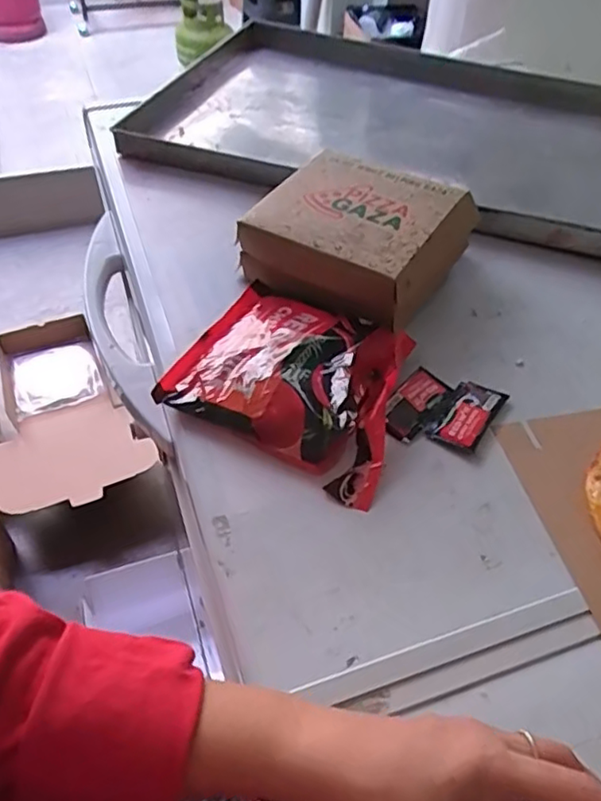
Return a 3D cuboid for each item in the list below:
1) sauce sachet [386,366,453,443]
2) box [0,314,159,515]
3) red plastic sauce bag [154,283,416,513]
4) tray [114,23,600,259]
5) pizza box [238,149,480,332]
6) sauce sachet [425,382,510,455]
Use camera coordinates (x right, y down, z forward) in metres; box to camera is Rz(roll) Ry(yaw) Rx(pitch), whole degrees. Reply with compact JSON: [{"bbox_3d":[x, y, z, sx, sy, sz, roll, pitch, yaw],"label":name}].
[{"bbox_3d":[0.088,0.002,0.486,0.030,0.009,0.075,28,52,22],"label":"sauce sachet"},{"bbox_3d":[-0.602,0.037,1.540,0.333,0.138,0.581,-23,52,-22],"label":"box"},{"bbox_3d":[-0.009,-0.018,0.491,0.174,0.033,0.160,17,49,13],"label":"red plastic sauce bag"},{"bbox_3d":[0.132,-0.364,0.805,0.609,0.052,0.449,16,48,12],"label":"tray"},{"bbox_3d":[0.050,-0.144,0.579,0.159,0.075,0.177,29,52,22],"label":"pizza box"},{"bbox_3d":[0.128,0.011,0.483,0.037,0.006,0.070,28,52,21],"label":"sauce sachet"}]

